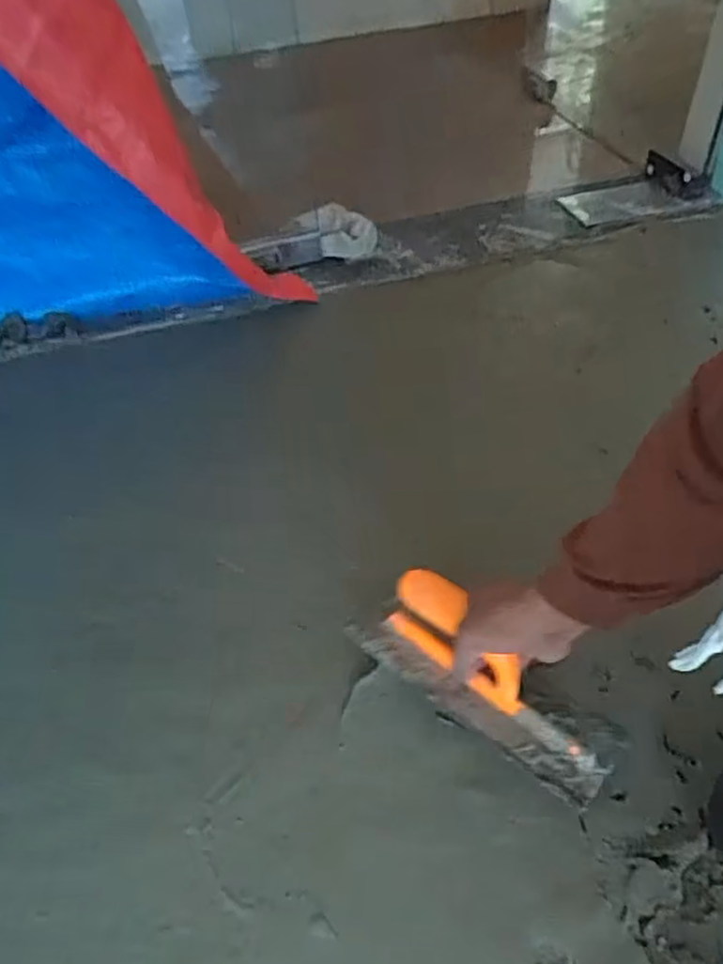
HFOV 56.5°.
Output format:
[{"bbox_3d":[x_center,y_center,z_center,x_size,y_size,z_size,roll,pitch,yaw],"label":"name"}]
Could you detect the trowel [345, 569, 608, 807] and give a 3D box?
[{"bbox_3d":[0.108,0.187,0.629,0.085,0.076,0.254,-37,59,-24],"label":"trowel"}]

